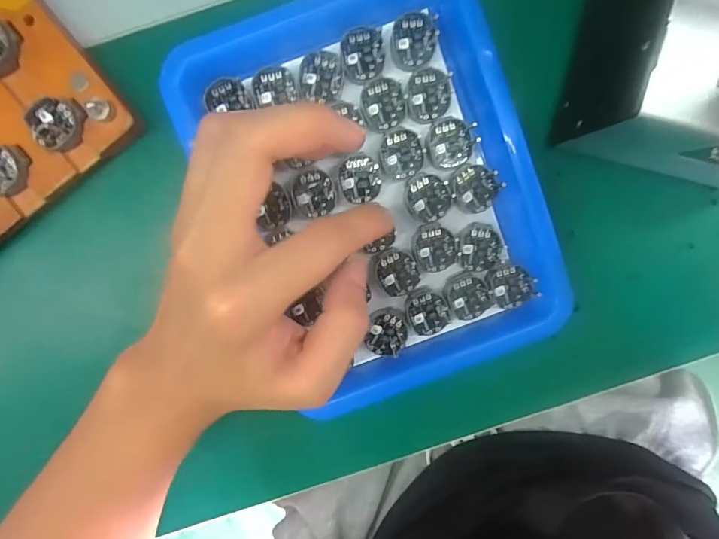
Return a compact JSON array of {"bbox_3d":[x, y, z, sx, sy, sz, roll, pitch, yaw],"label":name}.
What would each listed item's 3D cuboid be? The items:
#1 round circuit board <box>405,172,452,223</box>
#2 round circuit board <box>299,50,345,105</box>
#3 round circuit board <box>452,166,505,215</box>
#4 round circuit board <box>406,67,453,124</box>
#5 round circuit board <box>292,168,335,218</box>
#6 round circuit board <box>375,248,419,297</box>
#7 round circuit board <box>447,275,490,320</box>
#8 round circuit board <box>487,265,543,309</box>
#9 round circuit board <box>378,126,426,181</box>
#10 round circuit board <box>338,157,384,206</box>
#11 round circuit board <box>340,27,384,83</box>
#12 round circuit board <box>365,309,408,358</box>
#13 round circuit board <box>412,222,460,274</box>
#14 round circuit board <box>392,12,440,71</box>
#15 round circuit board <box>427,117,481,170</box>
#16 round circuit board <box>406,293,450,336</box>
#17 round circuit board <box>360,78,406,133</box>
[{"bbox_3d":[0.040,-0.041,0.244,0.026,0.004,0.027,0,94,-1],"label":"round circuit board"},{"bbox_3d":[-0.021,-0.107,0.236,0.024,0.004,0.027,10,93,-1],"label":"round circuit board"},{"bbox_3d":[0.066,-0.046,0.244,0.026,0.005,0.026,0,94,-1],"label":"round circuit board"},{"bbox_3d":[0.039,-0.098,0.238,0.025,0.004,0.029,-3,94,0],"label":"round circuit board"},{"bbox_3d":[-0.026,-0.044,0.241,0.023,0.004,0.028,-10,94,0],"label":"round circuit board"},{"bbox_3d":[0.023,0.002,0.248,0.025,0.004,0.027,0,94,-1],"label":"round circuit board"},{"bbox_3d":[0.064,0.017,0.250,0.024,0.004,0.026,0,94,-1],"label":"round circuit board"},{"bbox_3d":[0.090,0.010,0.251,0.026,0.004,0.025,0,94,-1],"label":"round circuit board"},{"bbox_3d":[0.024,-0.066,0.240,0.024,0.004,0.028,-6,94,0],"label":"round circuit board"},{"bbox_3d":[0.000,-0.051,0.243,0.024,0.006,0.026,0,94,-1],"label":"round circuit board"},{"bbox_3d":[0.002,-0.119,0.235,0.023,0.005,0.029,-7,94,0],"label":"round circuit board"},{"bbox_3d":[0.017,0.037,0.251,0.023,0.005,0.028,19,93,-2],"label":"round circuit board"},{"bbox_3d":[0.044,-0.013,0.246,0.026,0.004,0.028,0,94,-1],"label":"round circuit board"},{"bbox_3d":[0.031,-0.127,0.236,0.026,0.004,0.029,-5,94,0],"label":"round circuit board"},{"bbox_3d":[0.053,-0.072,0.241,0.028,0.004,0.028,-5,94,0],"label":"round circuit board"},{"bbox_3d":[0.040,0.027,0.250,0.024,0.004,0.024,0,94,-1],"label":"round circuit board"},{"bbox_3d":[0.013,-0.092,0.237,0.025,0.004,0.027,0,94,-1],"label":"round circuit board"}]

